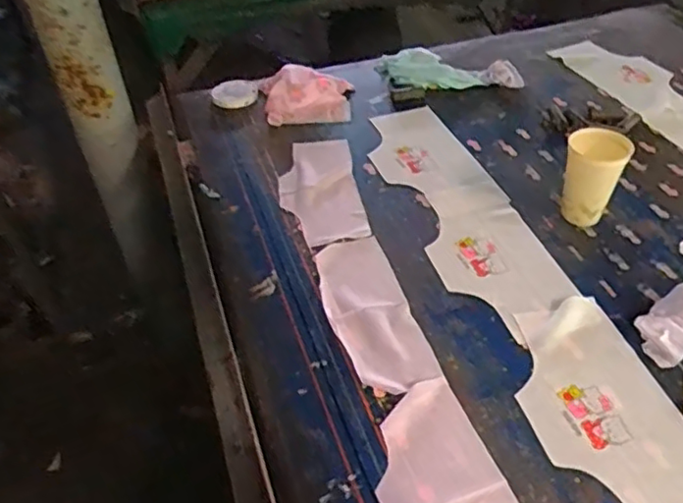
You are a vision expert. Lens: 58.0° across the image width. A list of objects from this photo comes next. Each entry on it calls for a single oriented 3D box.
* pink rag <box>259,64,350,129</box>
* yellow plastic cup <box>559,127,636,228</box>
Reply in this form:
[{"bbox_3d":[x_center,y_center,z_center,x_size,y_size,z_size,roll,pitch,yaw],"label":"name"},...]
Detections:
[{"bbox_3d":[-0.066,-0.305,1.216,0.170,0.043,0.153,-6,44,-3],"label":"pink rag"},{"bbox_3d":[0.373,-0.111,0.925,0.085,0.132,0.073,17,48,20],"label":"yellow plastic cup"}]

